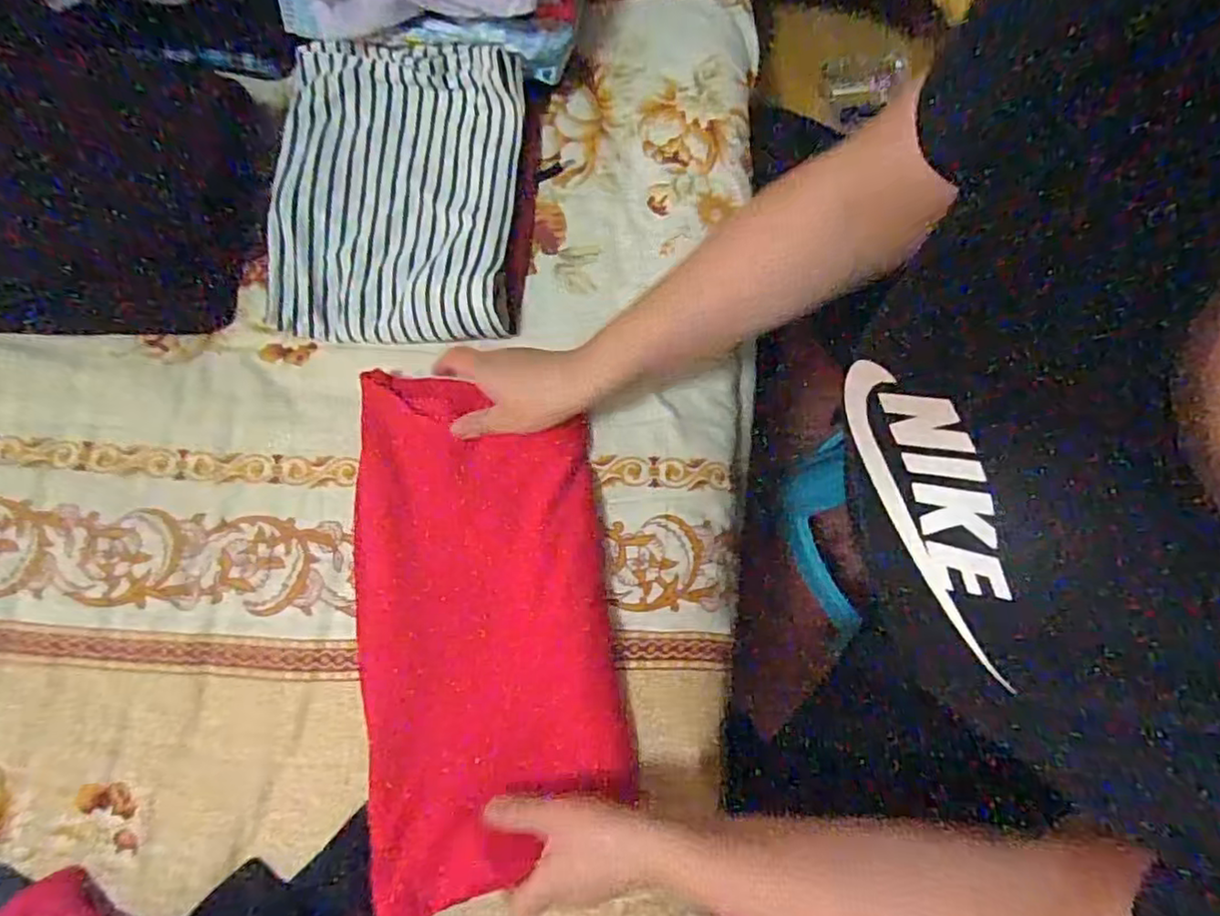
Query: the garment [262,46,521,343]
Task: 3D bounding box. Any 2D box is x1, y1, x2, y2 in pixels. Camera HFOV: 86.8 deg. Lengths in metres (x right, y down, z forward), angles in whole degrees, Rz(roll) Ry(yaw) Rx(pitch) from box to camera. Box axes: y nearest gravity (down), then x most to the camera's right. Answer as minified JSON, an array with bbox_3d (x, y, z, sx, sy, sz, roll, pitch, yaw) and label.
[{"bbox_3d":[-0.178,-0.217,0.529,0.201,0.051,0.235,2,78,-1],"label":"garment"}]

